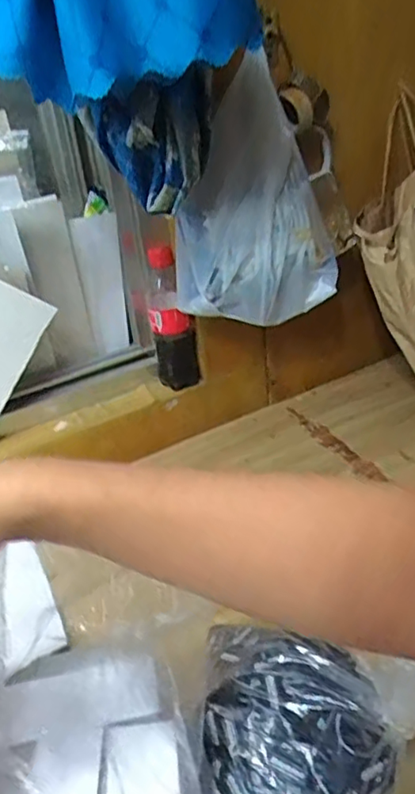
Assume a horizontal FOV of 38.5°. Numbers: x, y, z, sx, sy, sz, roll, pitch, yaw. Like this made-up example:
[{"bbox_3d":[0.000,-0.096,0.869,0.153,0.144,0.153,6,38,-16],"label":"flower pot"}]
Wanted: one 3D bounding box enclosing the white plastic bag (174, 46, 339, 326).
[{"bbox_3d":[0.052,-0.213,0.675,0.176,0.245,0.088,-22,34,-24],"label":"white plastic bag"}]

